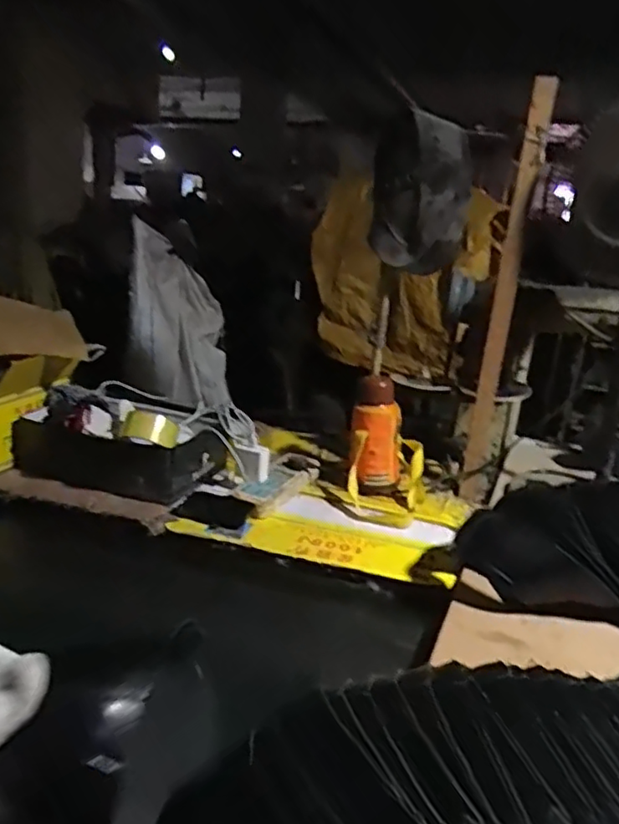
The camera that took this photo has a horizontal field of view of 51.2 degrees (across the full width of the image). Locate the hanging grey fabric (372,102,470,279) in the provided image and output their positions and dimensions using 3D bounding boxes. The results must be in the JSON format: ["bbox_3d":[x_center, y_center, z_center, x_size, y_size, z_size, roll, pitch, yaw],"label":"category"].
[{"bbox_3d":[0.188,-0.370,1.095,0.158,0.239,0.121,6,17,6],"label":"hanging grey fabric"}]

